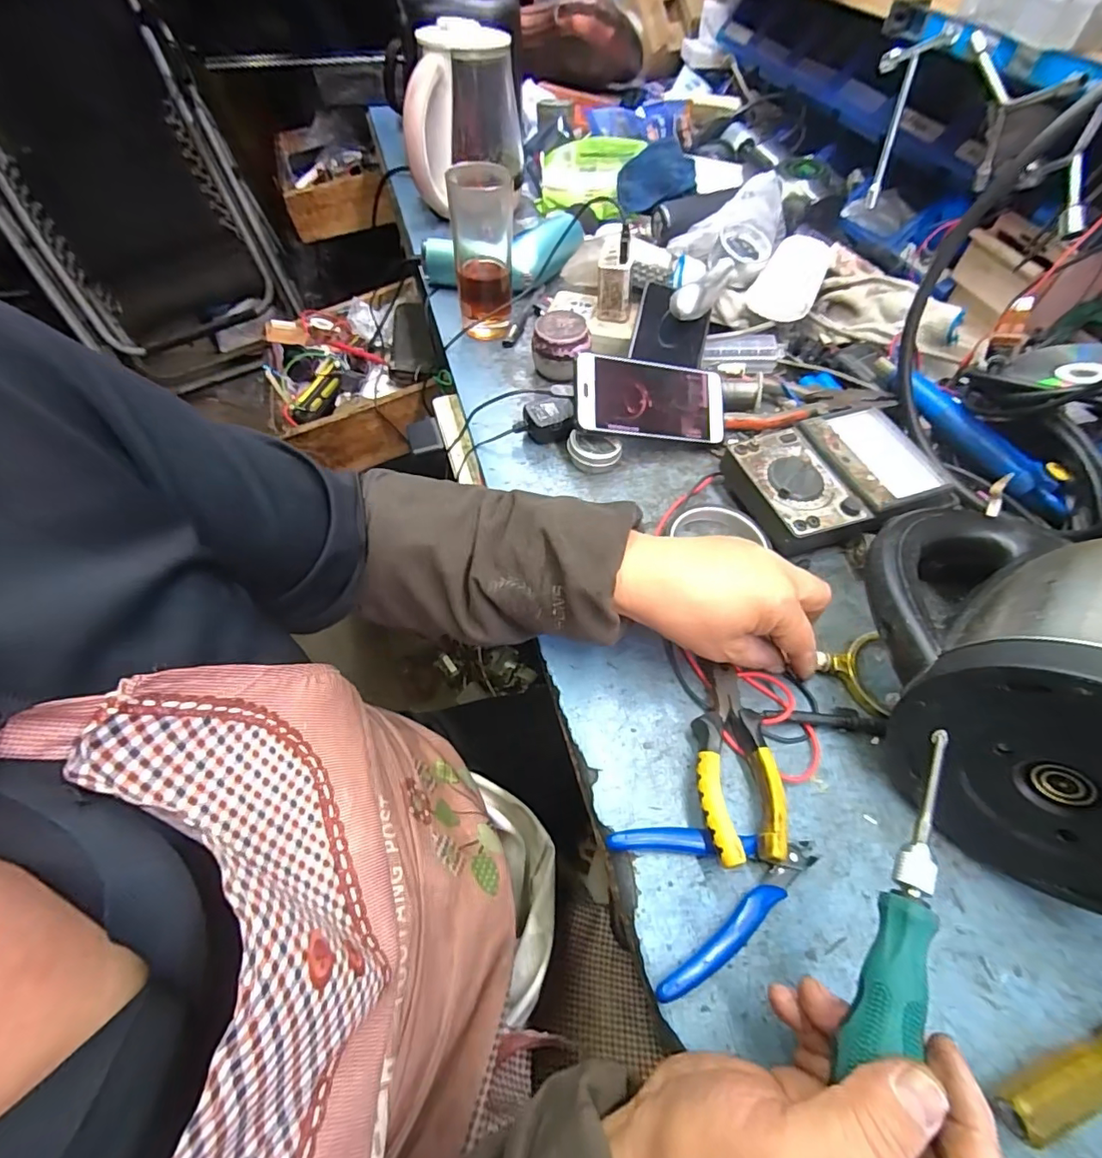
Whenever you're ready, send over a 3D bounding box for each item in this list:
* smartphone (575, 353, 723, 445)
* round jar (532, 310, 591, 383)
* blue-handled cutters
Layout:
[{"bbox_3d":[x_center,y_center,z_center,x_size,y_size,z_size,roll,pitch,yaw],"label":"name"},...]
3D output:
[{"bbox_3d":[0.096,-0.173,0.501,0.152,0.008,0.076,0,84,-17],"label":"smartphone"},{"bbox_3d":[0.011,-0.246,0.553,0.058,0.046,0.058,2,55,-2],"label":"round jar"},{"bbox_3d":[0.101,0.172,0.300,0.117,0.014,0.078,-13,57,-12],"label":"blue-handled cutters"}]

